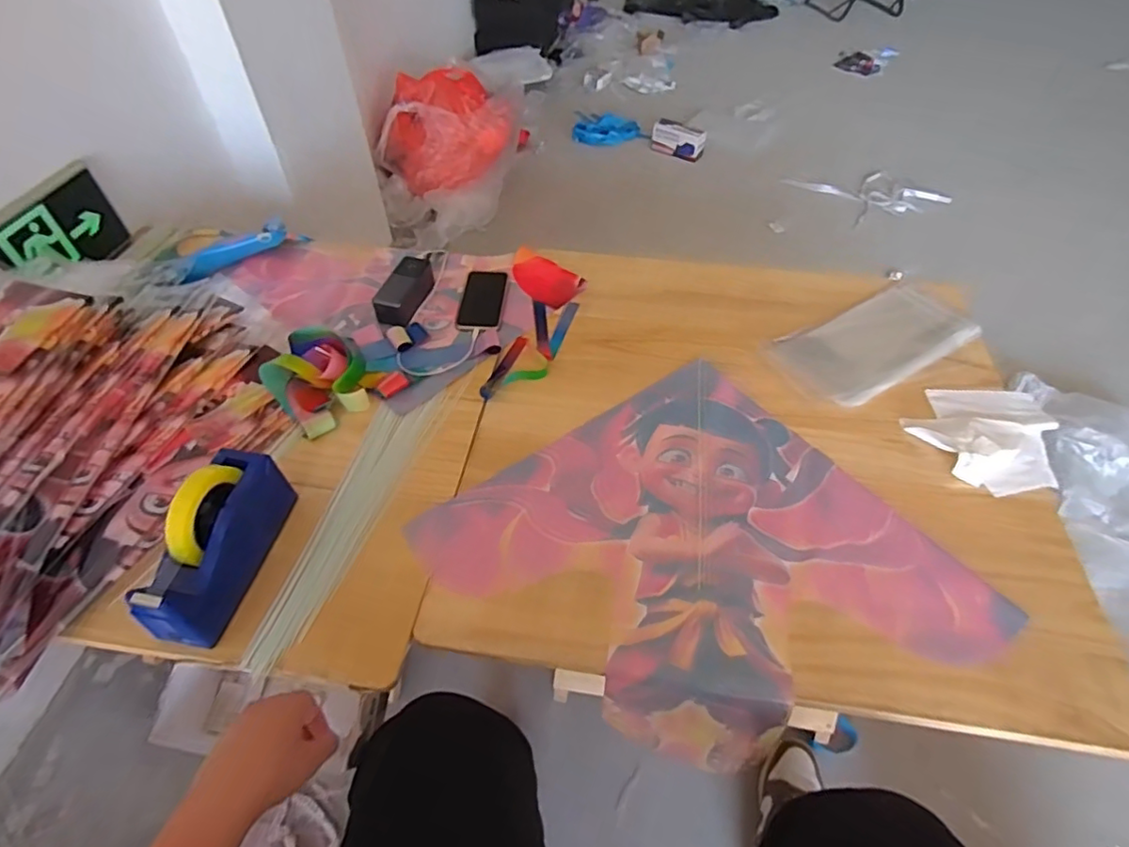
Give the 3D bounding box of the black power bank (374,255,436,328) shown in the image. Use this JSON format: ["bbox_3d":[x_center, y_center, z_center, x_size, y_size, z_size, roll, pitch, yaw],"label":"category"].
[{"bbox_3d":[-0.277,-0.228,1.015,0.061,0.049,0.153,10,53,9],"label":"black power bank"}]

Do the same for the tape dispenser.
[{"bbox_3d":[-0.388,0.127,0.651,0.064,0.134,0.203,9,52,7],"label":"tape dispenser"}]

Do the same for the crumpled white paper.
[{"bbox_3d":[0.613,0.010,0.837,0.207,0.037,0.179,-21,55,-16],"label":"crumpled white paper"}]

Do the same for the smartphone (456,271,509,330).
[{"bbox_3d":[-0.140,-0.217,1.013,0.069,0.007,0.151,3,52,3],"label":"smartphone"}]

